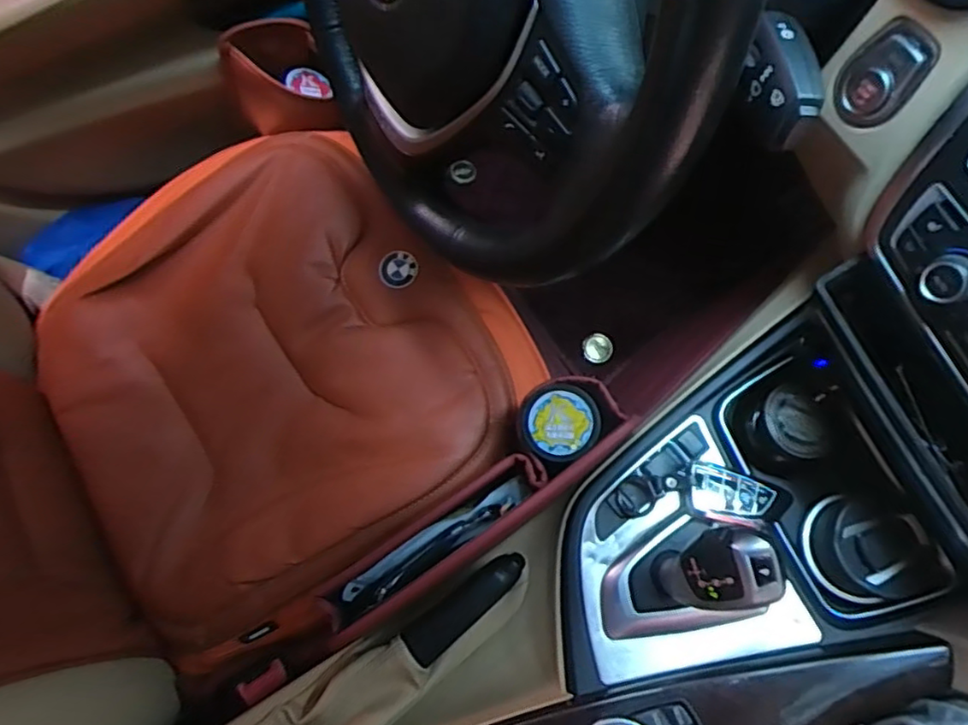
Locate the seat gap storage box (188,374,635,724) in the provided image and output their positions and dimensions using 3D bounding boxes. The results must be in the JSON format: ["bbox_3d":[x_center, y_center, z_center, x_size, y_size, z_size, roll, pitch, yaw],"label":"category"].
[{"bbox_3d":[-0.088,0.169,0.523,0.474,0.100,0.078,-38,74,16],"label":"seat gap storage box"}]

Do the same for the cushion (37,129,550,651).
[{"bbox_3d":[-0.220,0.009,0.633,0.435,0.103,0.448,-34,75,-9],"label":"cushion"}]

